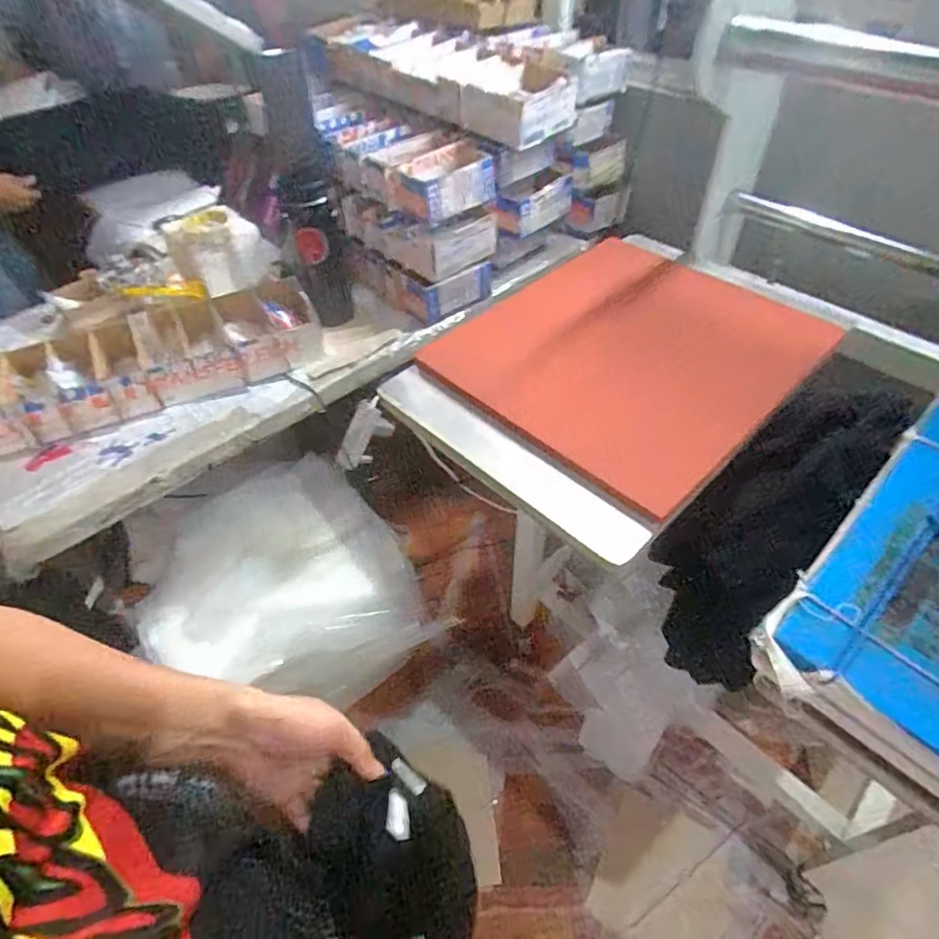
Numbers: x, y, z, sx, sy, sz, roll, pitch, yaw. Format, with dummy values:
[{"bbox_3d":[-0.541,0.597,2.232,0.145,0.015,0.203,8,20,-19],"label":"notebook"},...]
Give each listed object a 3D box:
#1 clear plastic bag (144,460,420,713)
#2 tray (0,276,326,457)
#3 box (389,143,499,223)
[{"bbox_3d":[-0.394,0.248,1.239,0.506,0.210,0.448,-18,51,-14],"label":"clear plastic bag"},{"bbox_3d":[-0.589,-0.167,0.961,0.671,0.071,0.235,-21,51,-17],"label":"tray"},{"bbox_3d":[-0.043,-0.505,1.025,0.167,0.077,0.101,-32,55,-24],"label":"box"}]

